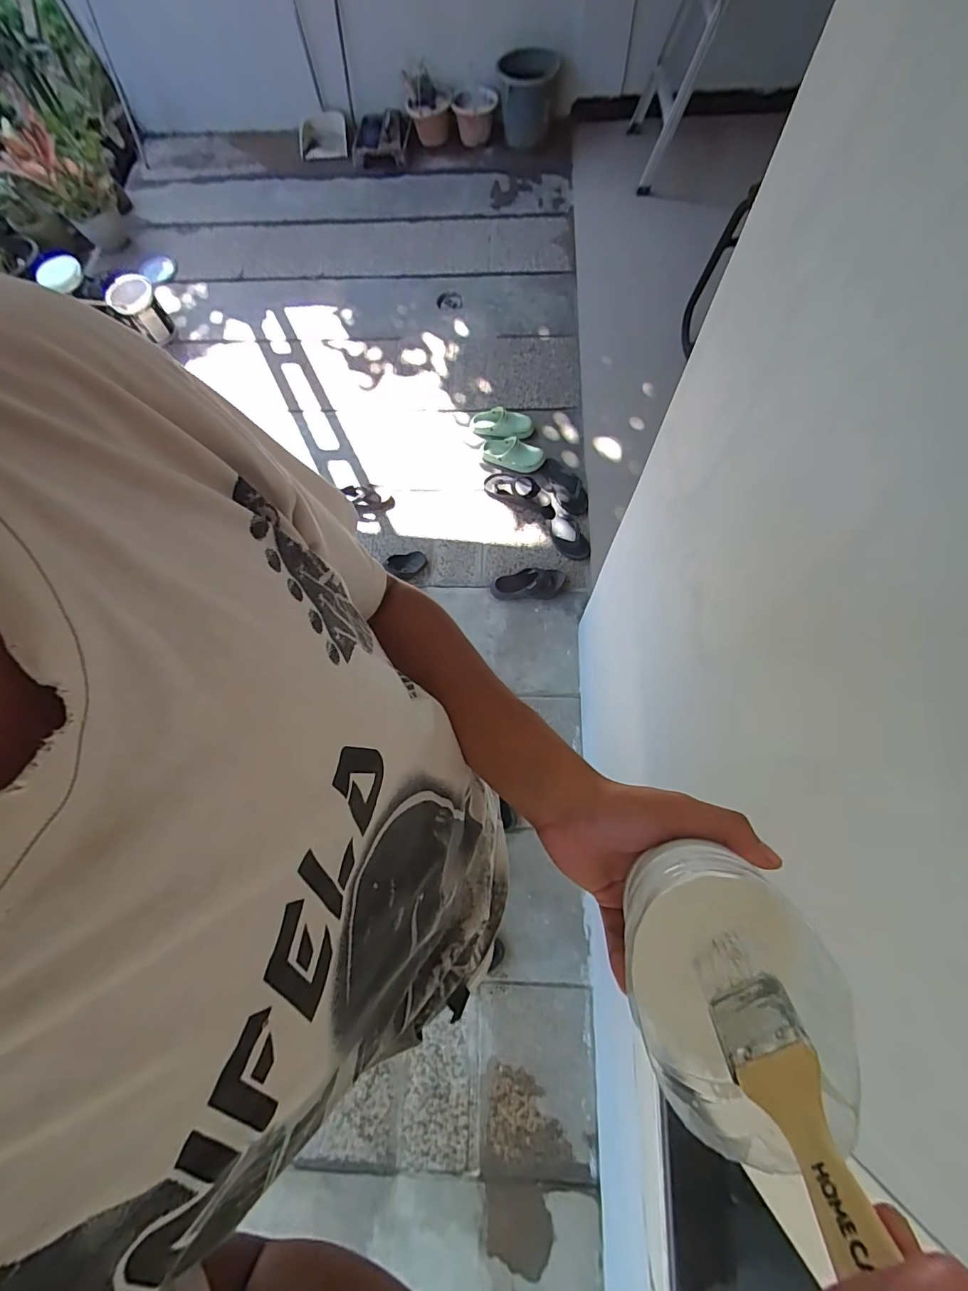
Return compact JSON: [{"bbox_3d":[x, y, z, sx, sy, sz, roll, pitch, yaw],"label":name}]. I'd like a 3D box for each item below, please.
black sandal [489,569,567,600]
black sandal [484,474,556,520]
[{"bbox_3d":[0.159,-0.226,1.696,0.265,0.074,0.113,-1,71,2],"label":"black sandal"},{"bbox_3d":[0.145,-0.595,1.831,0.295,0.051,0.111,24,74,10],"label":"black sandal"}]

